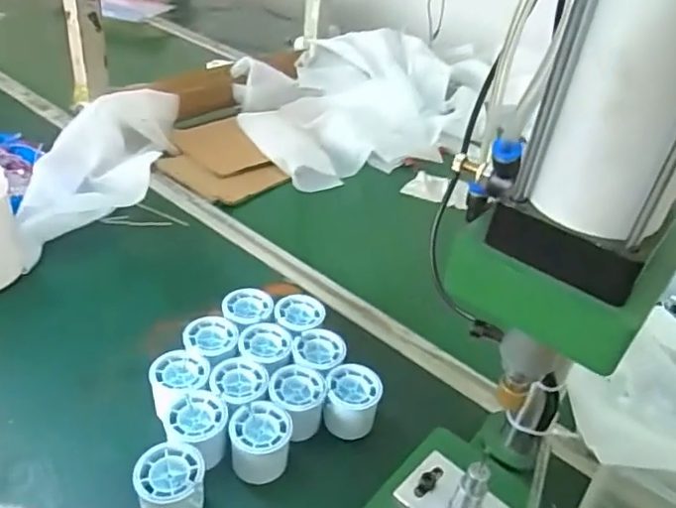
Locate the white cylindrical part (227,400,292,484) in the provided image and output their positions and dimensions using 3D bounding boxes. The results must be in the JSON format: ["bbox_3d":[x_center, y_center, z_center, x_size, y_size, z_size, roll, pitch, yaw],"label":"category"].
[{"bbox_3d":[-0.072,0.173,0.533,0.053,0.048,0.051,5,35,-4],"label":"white cylindrical part"}]

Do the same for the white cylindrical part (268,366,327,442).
[{"bbox_3d":[-0.041,0.146,0.571,0.052,0.047,0.056,5,35,-4],"label":"white cylindrical part"}]

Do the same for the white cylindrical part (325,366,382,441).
[{"bbox_3d":[0.013,0.151,0.580,0.052,0.056,0.054,5,35,-4],"label":"white cylindrical part"}]

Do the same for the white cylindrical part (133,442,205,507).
[{"bbox_3d":[-0.141,0.197,0.489,0.053,0.049,0.053,5,35,-4],"label":"white cylindrical part"}]

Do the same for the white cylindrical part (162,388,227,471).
[{"bbox_3d":[-0.131,0.162,0.535,0.053,0.046,0.051,5,35,-4],"label":"white cylindrical part"}]

